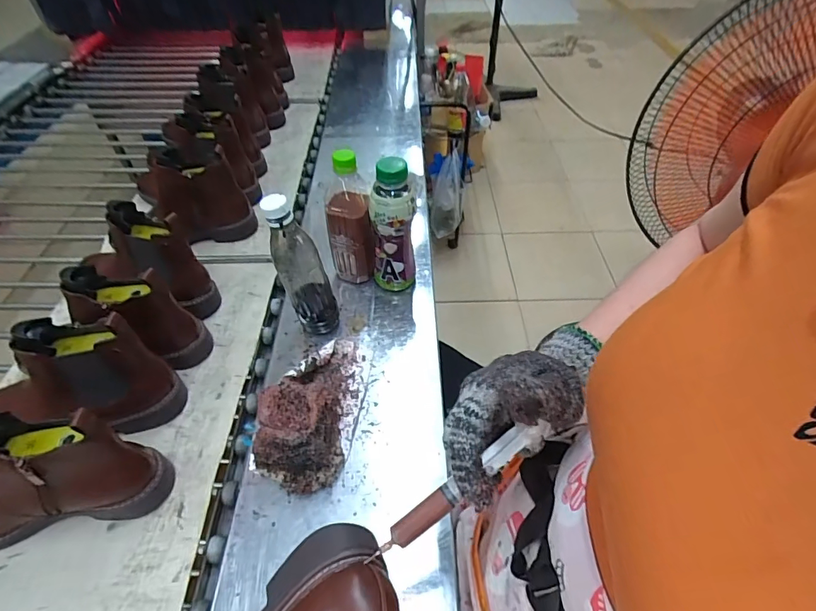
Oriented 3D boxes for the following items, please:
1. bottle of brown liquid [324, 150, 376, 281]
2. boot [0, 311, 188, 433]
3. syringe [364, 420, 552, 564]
[{"bbox_3d":[-0.083,-0.120,0.622,0.064,0.208,0.066,-4,50,-8],"label":"bottle of brown liquid"},{"bbox_3d":[-0.408,0.083,0.497,0.240,0.155,0.092,-9,51,-12],"label":"boot"},{"bbox_3d":[0.034,0.137,0.314,0.147,0.012,0.019,-35,59,-6],"label":"syringe"}]

